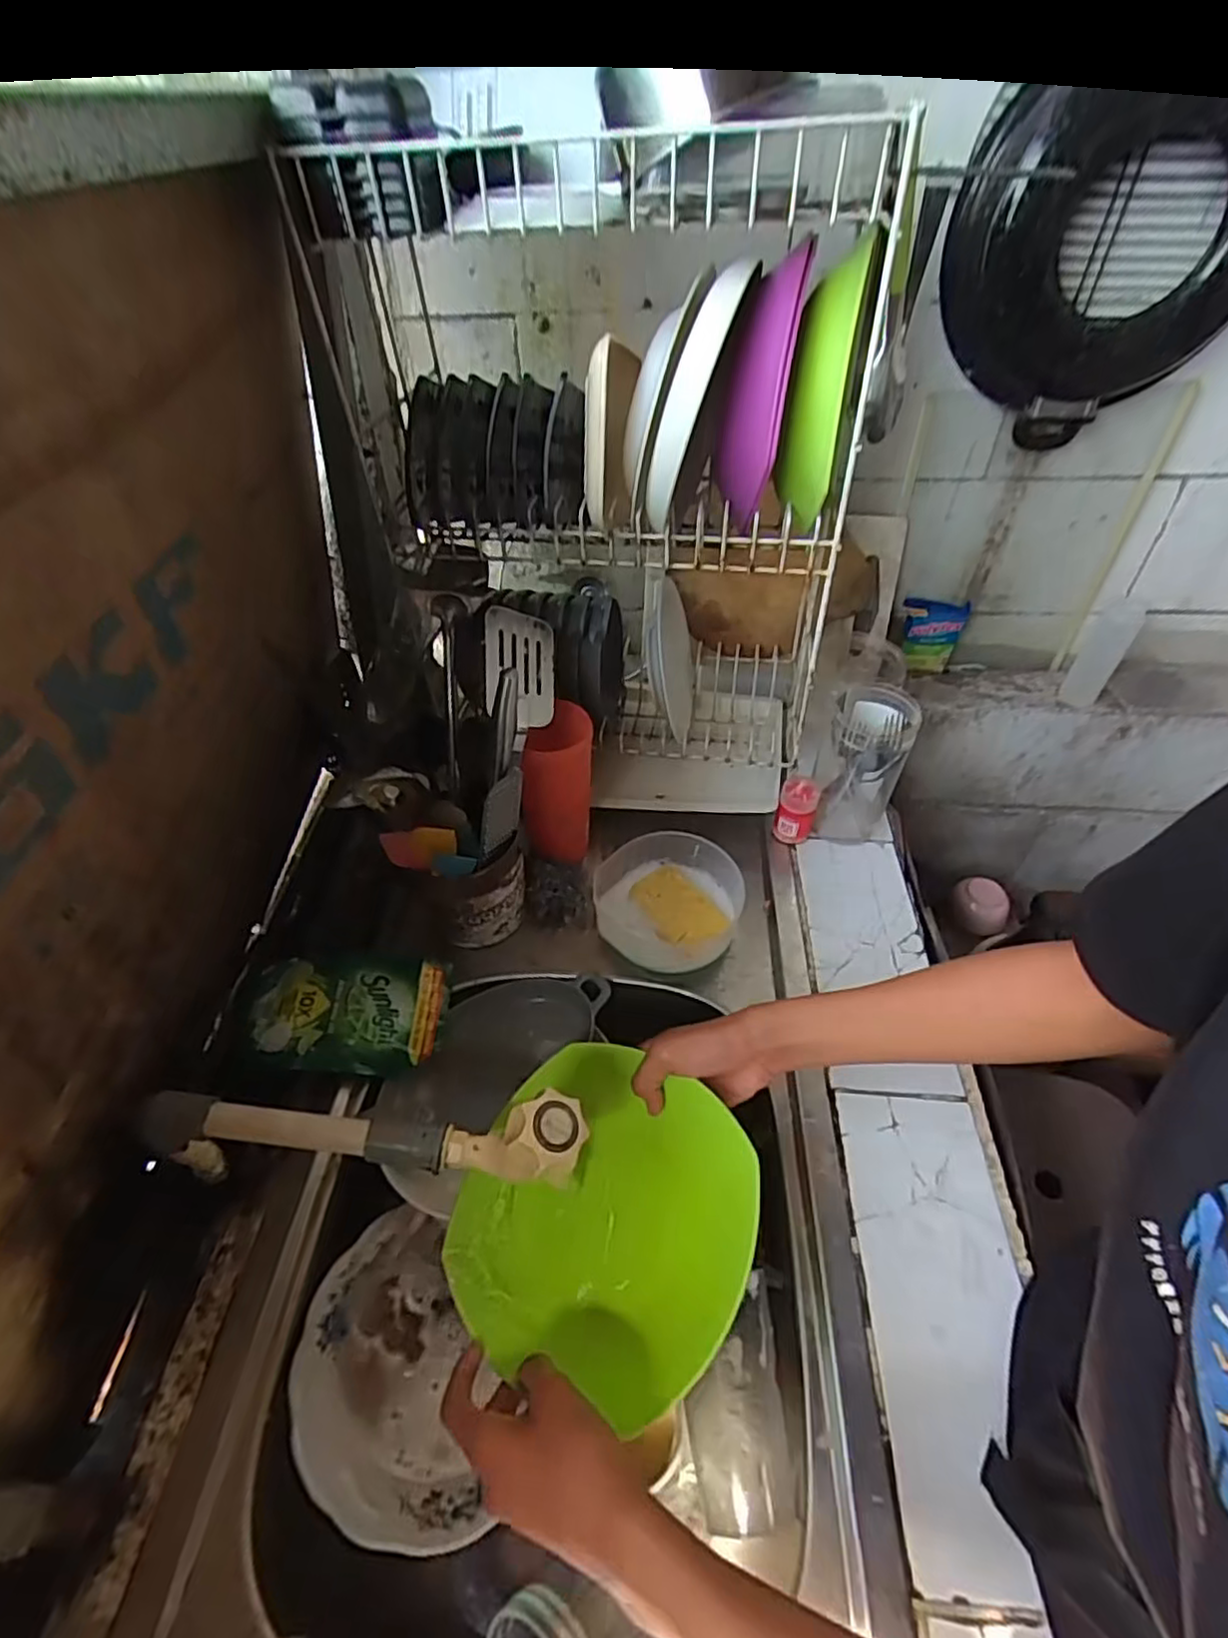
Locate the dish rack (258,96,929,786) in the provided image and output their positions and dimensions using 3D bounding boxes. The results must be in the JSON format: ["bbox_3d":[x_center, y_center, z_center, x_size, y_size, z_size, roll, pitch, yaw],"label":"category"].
[{"bbox_3d":[-0.022,-0.338,0.730,0.501,0.577,0.321,4,46,5],"label":"dish rack"}]

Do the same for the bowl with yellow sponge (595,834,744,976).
[{"bbox_3d":[0.056,0.087,0.713,0.148,0.075,0.129,-6,46,-6],"label":"bowl with yellow sponge"}]

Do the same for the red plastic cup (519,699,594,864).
[{"bbox_3d":[-0.061,-0.036,0.739,0.075,0.181,0.067,-3,45,-2],"label":"red plastic cup"}]

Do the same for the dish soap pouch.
[{"bbox_3d":[-0.250,0.183,0.646,0.171,0.052,0.115,-3,45,-3],"label":"dish soap pouch"}]

